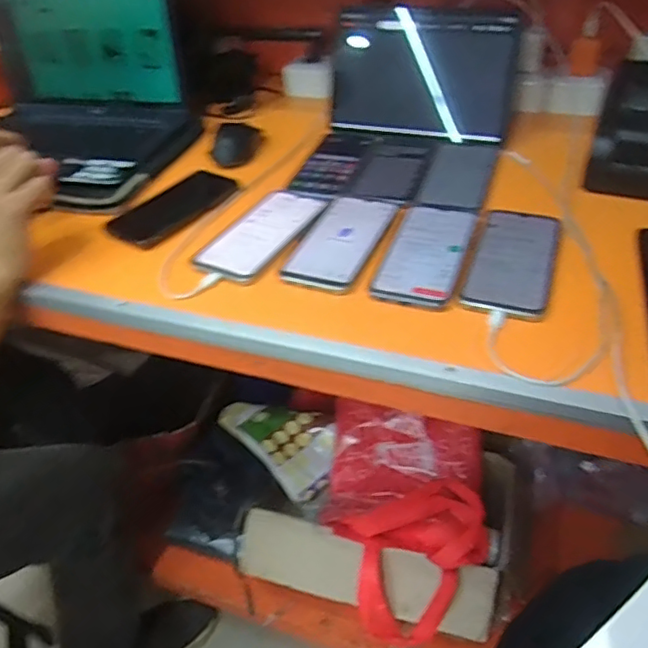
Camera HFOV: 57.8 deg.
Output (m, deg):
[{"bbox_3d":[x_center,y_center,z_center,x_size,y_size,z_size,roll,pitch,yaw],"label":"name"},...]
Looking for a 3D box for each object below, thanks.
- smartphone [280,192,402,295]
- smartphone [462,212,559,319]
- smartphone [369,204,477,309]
[{"bbox_3d":[0.019,-0.094,0.636,0.080,0.007,0.173,13,44,19],"label":"smartphone"},{"bbox_3d":[0.190,-0.067,0.585,0.073,0.013,0.170,12,44,18],"label":"smartphone"},{"bbox_3d":[0.107,-0.078,0.605,0.075,0.008,0.169,11,44,17],"label":"smartphone"}]

